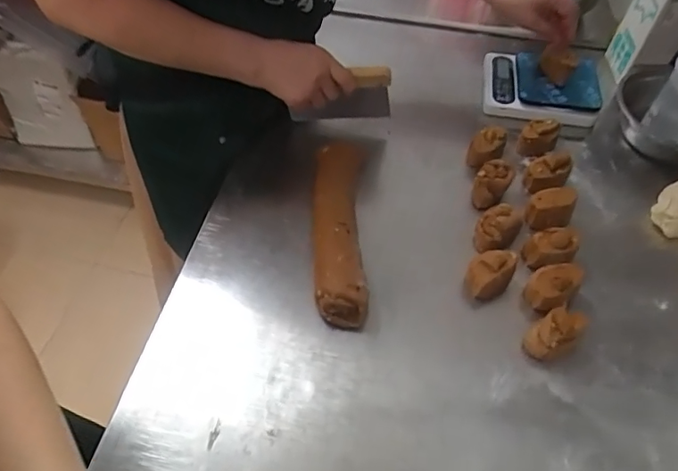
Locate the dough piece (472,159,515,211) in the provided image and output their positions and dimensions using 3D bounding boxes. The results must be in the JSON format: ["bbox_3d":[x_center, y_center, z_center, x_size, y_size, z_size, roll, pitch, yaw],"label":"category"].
[{"bbox_3d":[0.205,-0.068,0.684,0.044,0.044,0.059,31,59,20],"label":"dough piece"}]

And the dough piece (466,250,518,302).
[{"bbox_3d":[0.178,0.047,0.601,0.048,0.040,0.057,25,57,16],"label":"dough piece"}]

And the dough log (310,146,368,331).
[{"bbox_3d":[-0.001,-0.016,0.646,0.067,0.047,0.276,0,54,-1],"label":"dough log"}]

